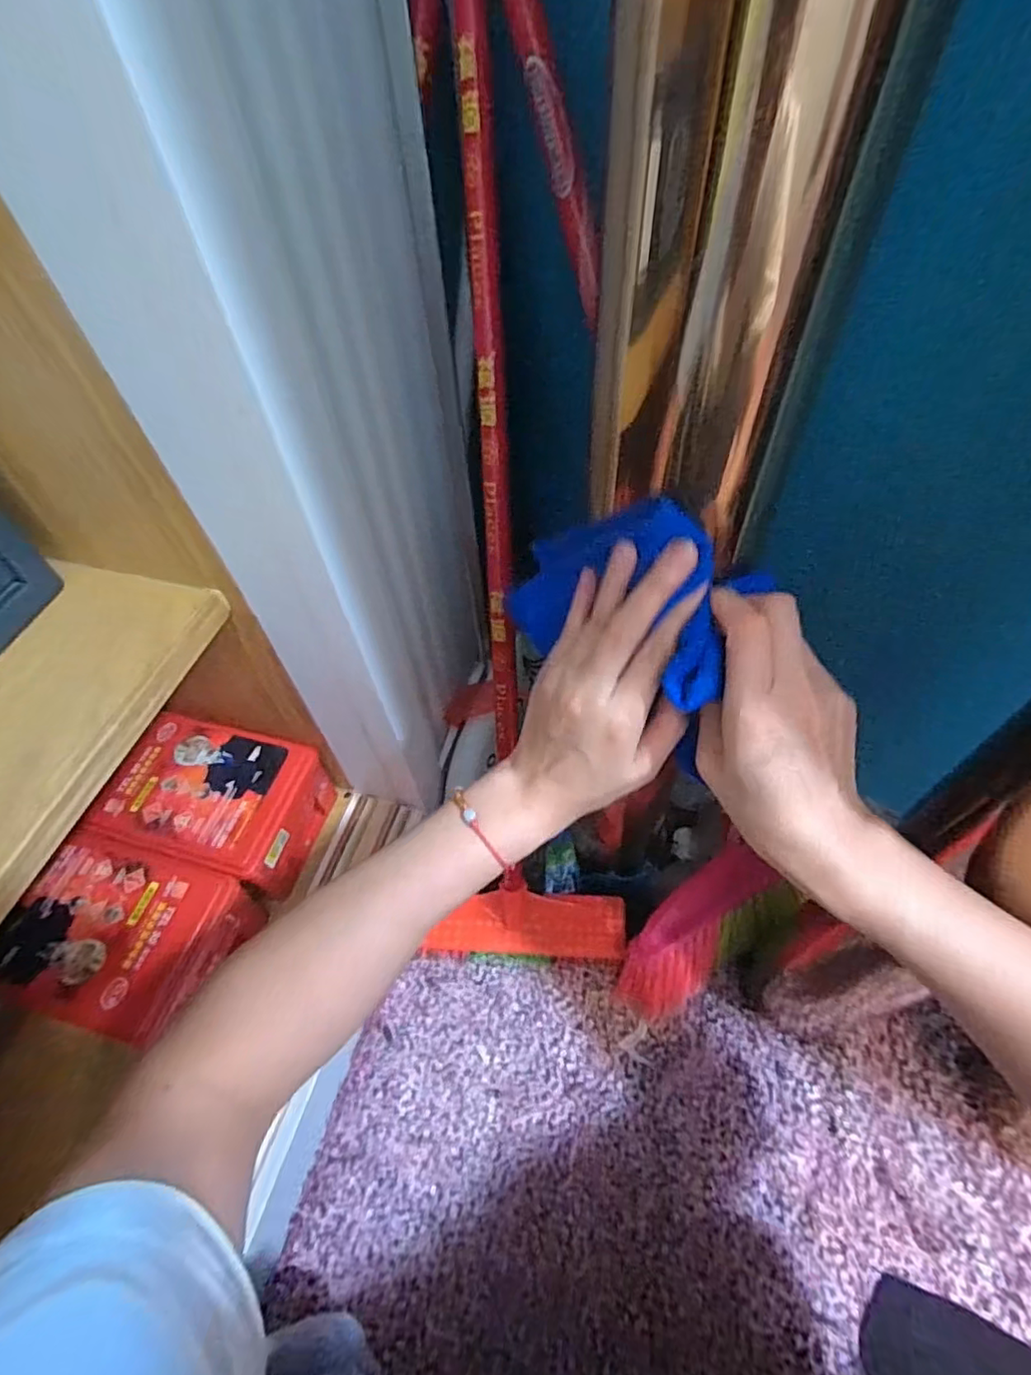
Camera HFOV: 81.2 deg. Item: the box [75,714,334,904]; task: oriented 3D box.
[{"bbox_3d":[-0.288,0.126,0.616,0.167,0.107,0.138,10,55,11],"label":"box"}]

